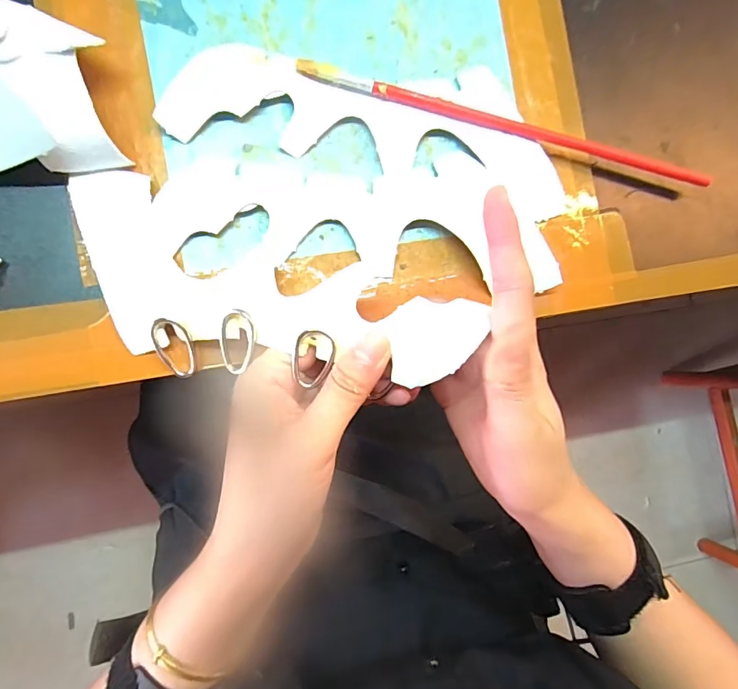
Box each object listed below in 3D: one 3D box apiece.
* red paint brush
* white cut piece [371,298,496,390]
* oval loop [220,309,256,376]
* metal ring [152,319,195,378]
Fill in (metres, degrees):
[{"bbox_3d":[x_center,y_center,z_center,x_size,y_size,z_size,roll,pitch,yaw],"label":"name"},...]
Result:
[{"bbox_3d":[0.082,-0.127,0.267,0.244,0.013,0.011,12,84,-7],"label":"red paint brush"},{"bbox_3d":[0.031,-0.004,0.210,0.048,0.008,0.037,-25,96,0],"label":"white cut piece"},{"bbox_3d":[-0.064,-0.001,0.225,0.019,0.004,0.033,12,110,11],"label":"oval loop"},{"bbox_3d":[-0.098,0.001,0.233,0.018,0.007,0.031,-27,89,-9],"label":"metal ring"}]

